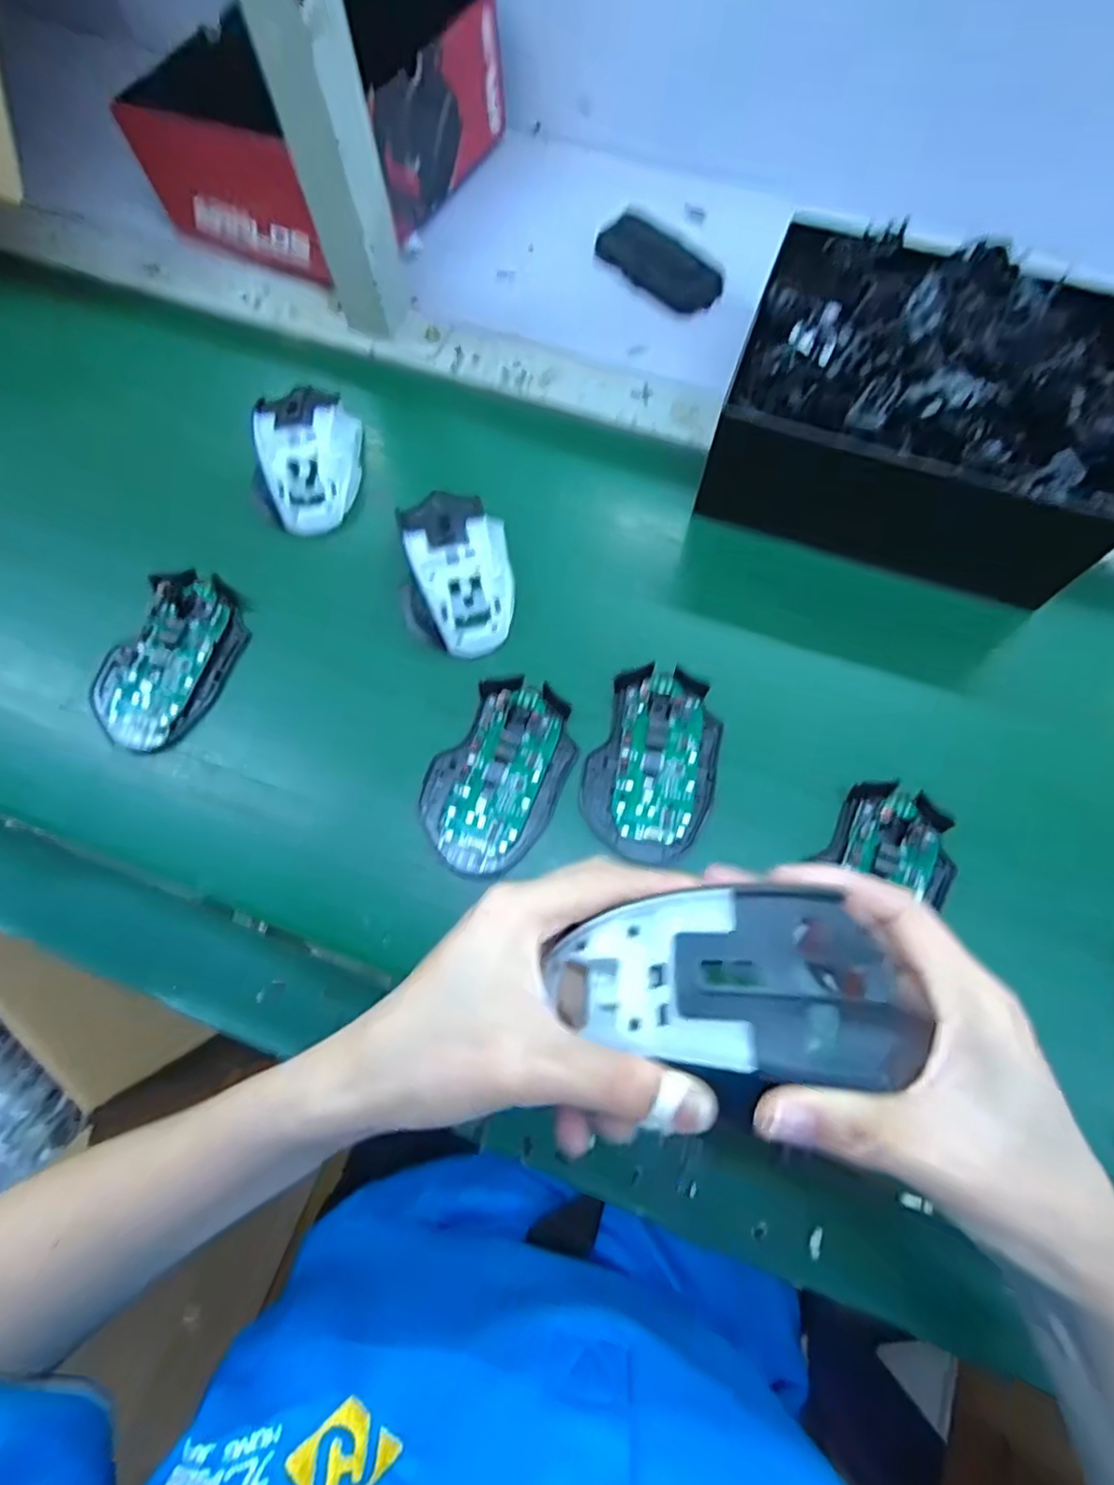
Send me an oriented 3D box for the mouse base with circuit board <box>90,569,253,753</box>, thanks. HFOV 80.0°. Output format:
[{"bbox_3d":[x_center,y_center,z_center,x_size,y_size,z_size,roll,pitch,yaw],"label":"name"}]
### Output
[{"bbox_3d":[-0.240,-0.051,0.412,0.072,0.019,0.112,27,72,10],"label":"mouse base with circuit board"}]

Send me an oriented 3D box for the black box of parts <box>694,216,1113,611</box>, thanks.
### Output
[{"bbox_3d":[0.230,-0.214,0.420,0.226,0.104,0.177,19,71,7],"label":"black box of parts"}]

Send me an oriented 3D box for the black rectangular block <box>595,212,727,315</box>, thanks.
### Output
[{"bbox_3d":[0.083,-0.380,0.527,0.045,0.019,0.103,-41,75,-13],"label":"black rectangular block"}]

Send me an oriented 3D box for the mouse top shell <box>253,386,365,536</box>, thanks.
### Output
[{"bbox_3d":[-0.170,-0.197,0.451,0.071,0.037,0.104,-7,70,-2],"label":"mouse top shell"}]

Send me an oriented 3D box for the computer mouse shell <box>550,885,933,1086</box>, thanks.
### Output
[{"bbox_3d":[0.054,0.073,0.207,0.111,0.023,0.053,2,70,10],"label":"computer mouse shell"}]

